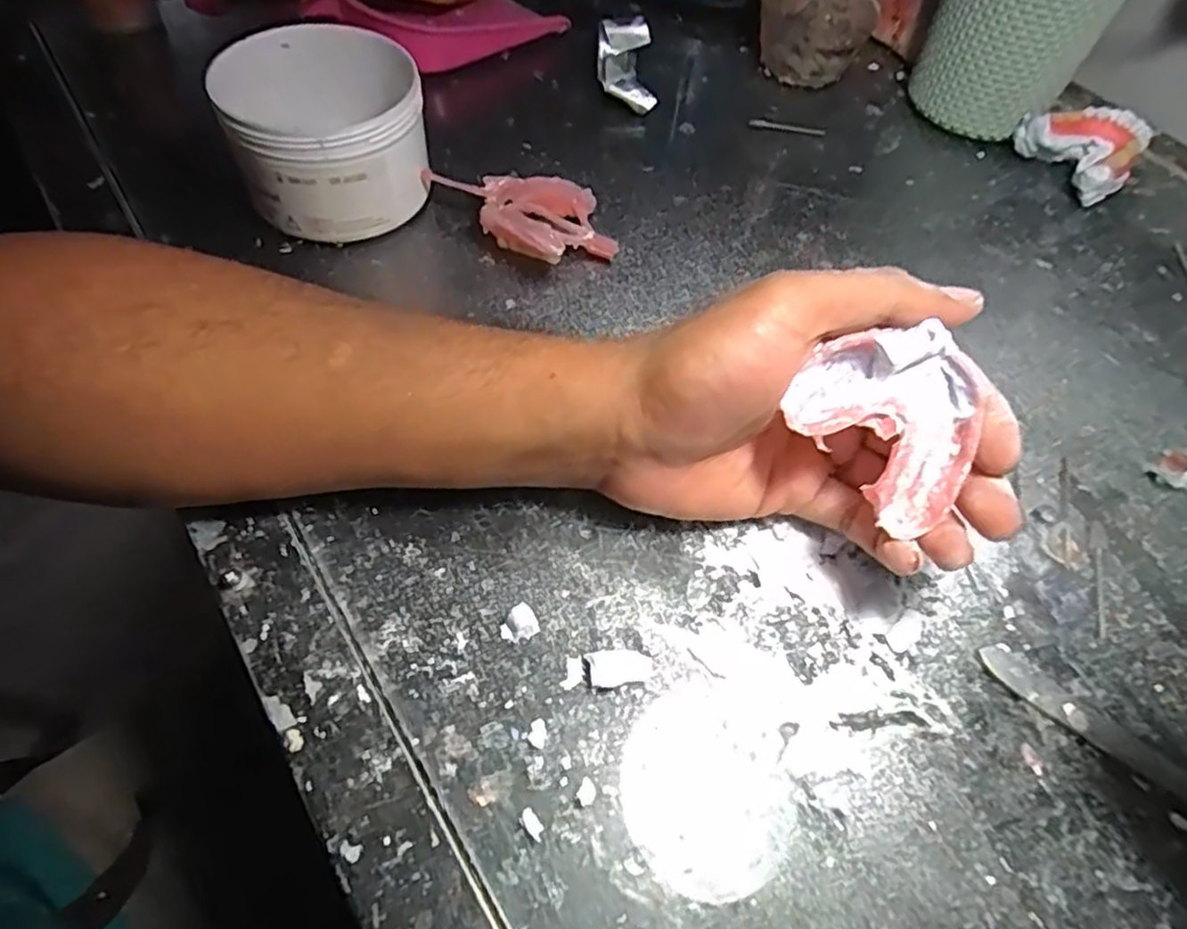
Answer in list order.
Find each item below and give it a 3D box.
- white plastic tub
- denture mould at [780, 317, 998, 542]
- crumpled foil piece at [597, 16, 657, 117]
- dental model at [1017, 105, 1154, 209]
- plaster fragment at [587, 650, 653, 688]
[{"bbox_3d":[-0.129,-0.162,0.339,0.086,0.068,0.093,2,57,-4],"label":"white plastic tub"},{"bbox_3d":[0.097,-0.016,0.227,0.057,0.024,0.056,38,92,7],"label":"denture mould"},{"bbox_3d":[0.020,-0.248,0.434,0.033,0.026,0.068,0,57,-5],"label":"crumpled foil piece"},{"bbox_3d":[0.296,-0.190,0.419,0.051,0.034,0.062,-20,61,-17],"label":"dental model"},{"bbox_3d":[0.009,0.069,0.237,0.022,0.005,0.011,-6,58,-9],"label":"plaster fragment"}]

